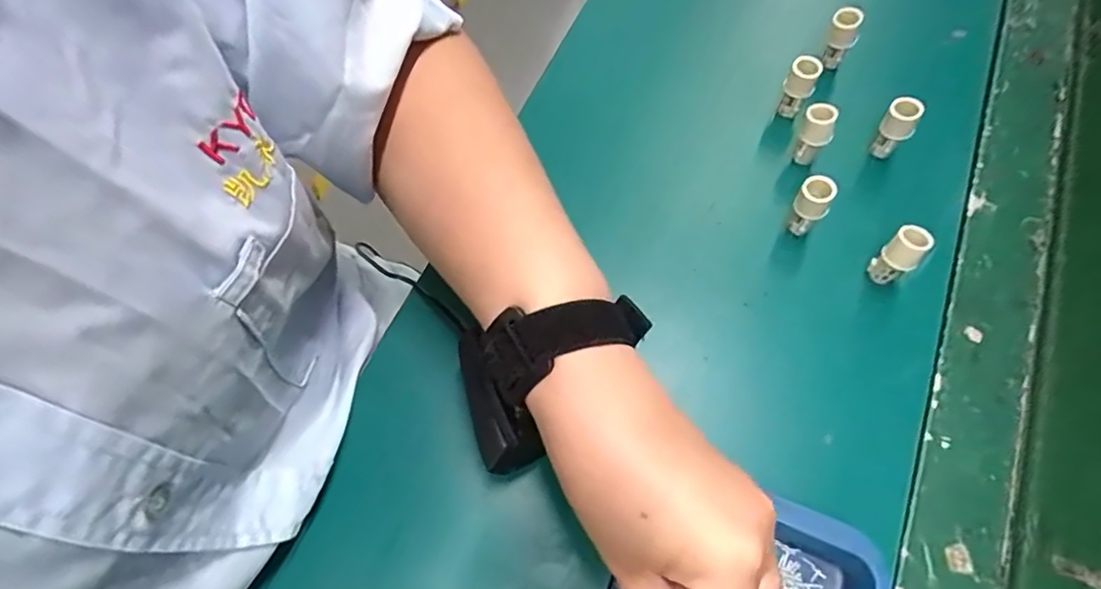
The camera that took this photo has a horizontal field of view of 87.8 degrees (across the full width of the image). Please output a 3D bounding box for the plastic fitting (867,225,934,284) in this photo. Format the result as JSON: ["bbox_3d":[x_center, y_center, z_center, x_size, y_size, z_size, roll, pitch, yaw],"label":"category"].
[{"bbox_3d":[0.206,-0.024,0.338,0.019,0.033,0.020,38,71,14],"label":"plastic fitting"}]

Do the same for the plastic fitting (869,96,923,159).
[{"bbox_3d":[0.230,-0.111,0.380,0.020,0.044,0.020,19,58,19],"label":"plastic fitting"}]

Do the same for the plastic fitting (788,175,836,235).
[{"bbox_3d":[0.160,-0.055,0.353,0.020,0.041,0.016,33,70,12],"label":"plastic fitting"}]

